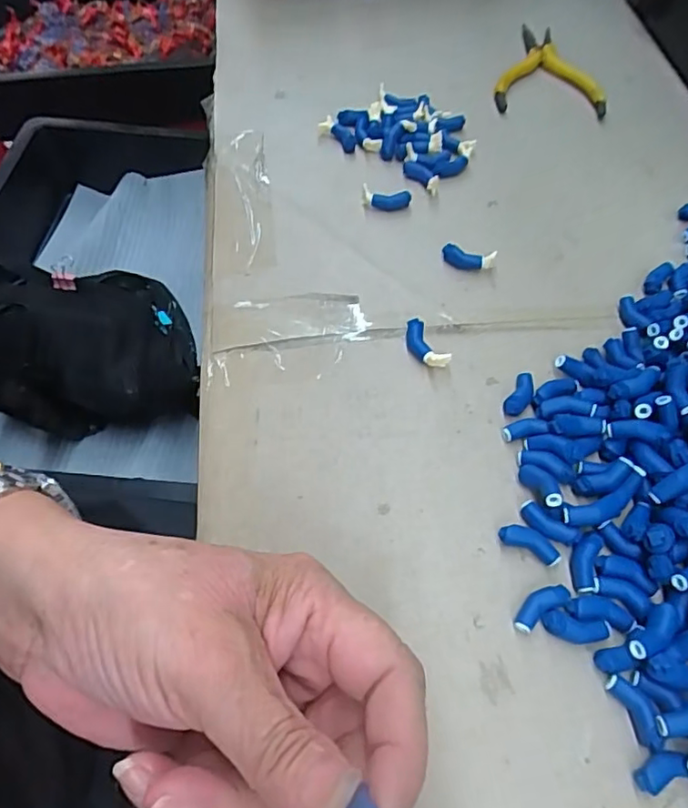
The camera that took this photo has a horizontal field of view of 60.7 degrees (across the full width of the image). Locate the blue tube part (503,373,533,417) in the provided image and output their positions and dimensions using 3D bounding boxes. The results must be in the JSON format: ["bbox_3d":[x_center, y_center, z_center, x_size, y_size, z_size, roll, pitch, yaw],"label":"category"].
[{"bbox_3d":[0.082,-0.004,0.272,0.010,0.008,0.023,25,62,16],"label":"blue tube part"}]

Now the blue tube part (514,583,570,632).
[{"bbox_3d":[0.075,0.077,0.224,0.024,0.006,0.009,-31,62,-17],"label":"blue tube part"}]

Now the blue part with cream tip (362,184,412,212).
[{"bbox_3d":[0.025,-0.121,0.348,0.028,0.010,0.008,6,58,5],"label":"blue part with cream tip"}]

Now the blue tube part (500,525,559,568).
[{"bbox_3d":[0.074,0.056,0.234,0.024,0.007,0.008,22,61,15],"label":"blue tube part"}]

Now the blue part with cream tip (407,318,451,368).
[{"bbox_3d":[0.039,-0.028,0.287,0.013,0.010,0.027,-27,61,-15],"label":"blue part with cream tip"}]

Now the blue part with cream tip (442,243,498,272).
[{"bbox_3d":[0.067,-0.080,0.321,0.028,0.008,0.008,14,59,10],"label":"blue part with cream tip"}]

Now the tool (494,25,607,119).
[{"bbox_3d":[0.151,-0.256,0.446,0.077,0.012,0.115,4,58,4],"label":"tool"}]

